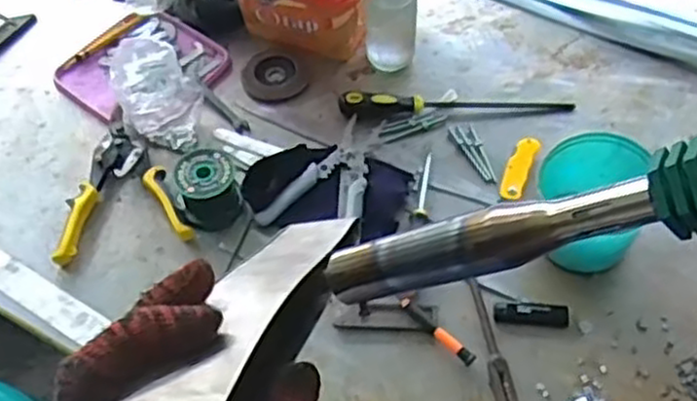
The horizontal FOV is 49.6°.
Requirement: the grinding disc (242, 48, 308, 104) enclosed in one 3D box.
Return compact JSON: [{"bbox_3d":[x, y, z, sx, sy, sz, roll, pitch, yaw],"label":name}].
[{"bbox_3d":[-0.102,-0.171,1.021,0.082,0.005,0.085,-2,57,3],"label":"grinding disc"}]

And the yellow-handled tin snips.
[{"bbox_3d":[-0.275,-0.020,0.912,0.150,0.024,0.181,-11,57,-4],"label":"yellow-handled tin snips"}]

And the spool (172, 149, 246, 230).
[{"bbox_3d":[-0.163,-0.013,0.882,0.067,0.064,0.071,-2,57,3],"label":"spool"}]

